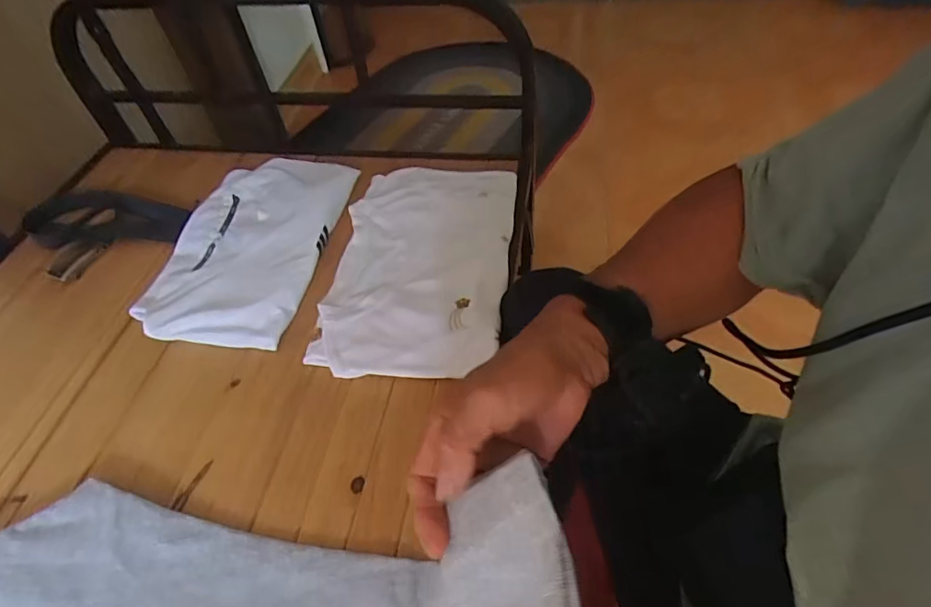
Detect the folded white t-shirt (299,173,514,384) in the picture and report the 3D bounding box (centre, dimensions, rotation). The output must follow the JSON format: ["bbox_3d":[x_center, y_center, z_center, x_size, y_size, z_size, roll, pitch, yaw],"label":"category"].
[{"bbox_3d":[-0.056,-0.068,0.689,0.226,0.014,0.360,2,53,7],"label":"folded white t-shirt"}]

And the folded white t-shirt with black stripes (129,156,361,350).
[{"bbox_3d":[-0.307,-0.092,0.727,0.216,0.020,0.331,4,53,8],"label":"folded white t-shirt with black stripes"}]

